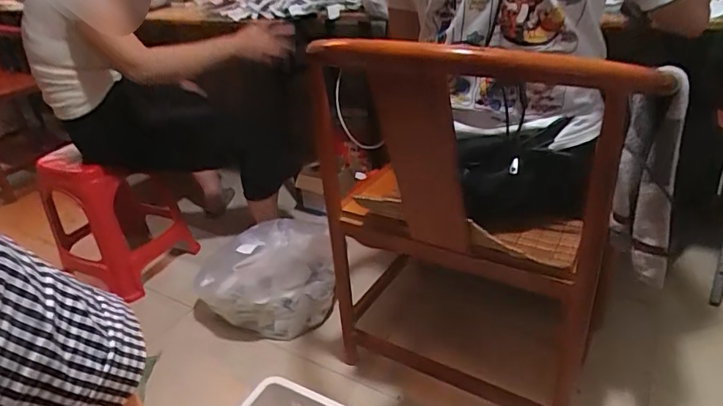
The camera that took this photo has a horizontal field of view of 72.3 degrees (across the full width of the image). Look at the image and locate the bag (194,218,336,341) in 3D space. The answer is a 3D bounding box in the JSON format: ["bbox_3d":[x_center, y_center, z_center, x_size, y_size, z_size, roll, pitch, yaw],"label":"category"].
[{"bbox_3d":[-0.277,0.207,1.438,0.388,0.226,0.304,-5,30,0],"label":"bag"}]

